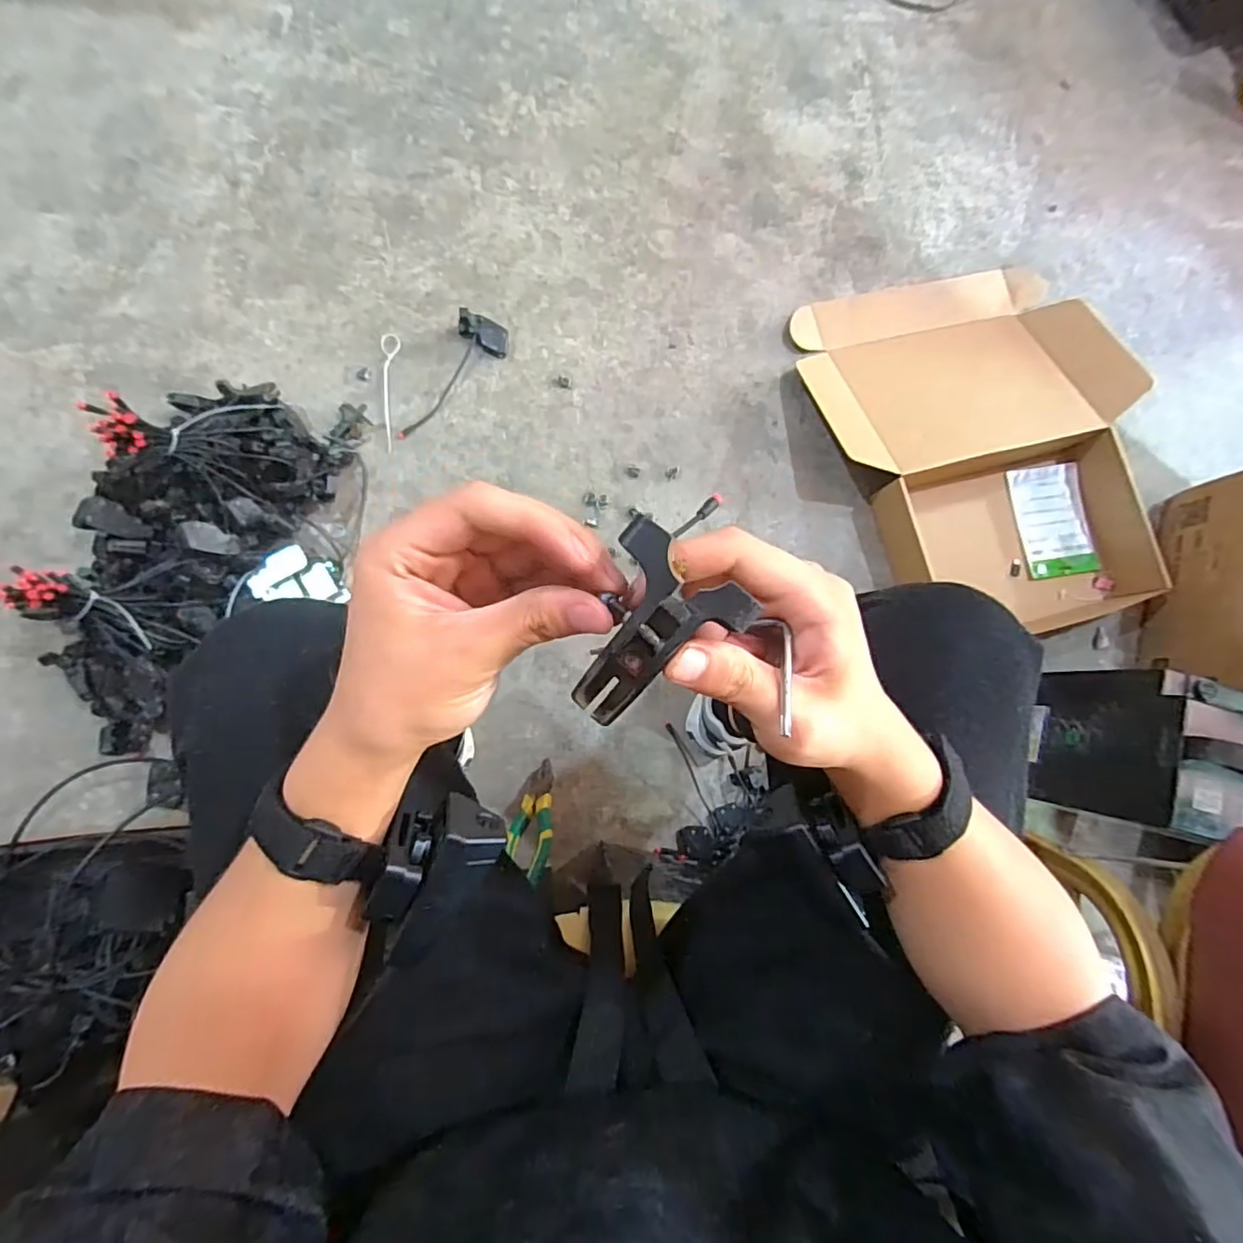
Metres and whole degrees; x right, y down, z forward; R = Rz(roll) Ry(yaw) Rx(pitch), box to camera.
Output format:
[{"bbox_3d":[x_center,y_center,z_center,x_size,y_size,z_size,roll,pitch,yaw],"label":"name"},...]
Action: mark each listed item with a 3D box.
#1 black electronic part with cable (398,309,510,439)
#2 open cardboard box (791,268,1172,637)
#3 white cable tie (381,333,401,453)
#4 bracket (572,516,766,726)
[{"bbox_3d":[-0.248,-0.358,0.862,0.076,0.042,0.218,28,82,-1],"label":"black electronic part with cable"},{"bbox_3d":[0.559,-0.271,0.912,0.481,0.100,0.612,-13,85,-6],"label":"open cardboard box"},{"bbox_3d":[-0.342,-0.344,0.868,0.028,0.005,0.185,-4,84,-5],"label":"white cable tie"},{"bbox_3d":[0.005,-0.002,0.191,0.061,0.020,0.045,-39,90,26],"label":"bracket"}]

